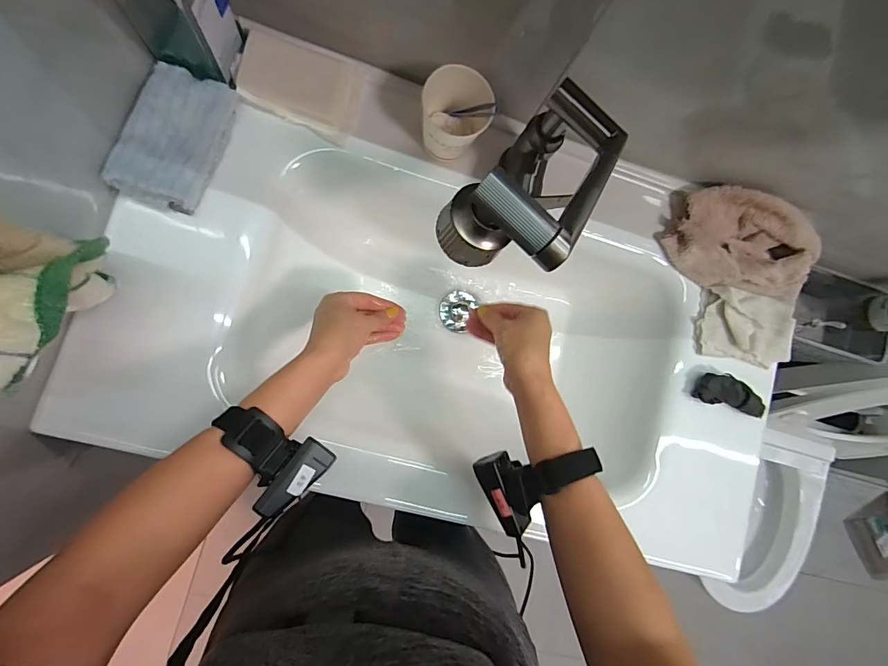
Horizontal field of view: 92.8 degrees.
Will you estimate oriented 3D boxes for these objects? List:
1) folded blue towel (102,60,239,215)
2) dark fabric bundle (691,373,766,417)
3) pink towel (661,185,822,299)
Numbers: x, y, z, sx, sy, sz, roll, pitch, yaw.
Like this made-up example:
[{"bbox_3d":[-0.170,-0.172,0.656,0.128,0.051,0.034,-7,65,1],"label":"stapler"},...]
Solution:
[{"bbox_3d":[-0.271,-0.194,0.425,0.081,0.028,0.137,17,84,-8],"label":"folded blue towel"},{"bbox_3d":[0.362,0.076,0.523,0.100,0.023,0.037,15,84,-9],"label":"dark fabric bundle"},{"bbox_3d":[0.381,-0.107,0.522,0.201,0.042,0.114,17,84,-8],"label":"pink towel"}]

